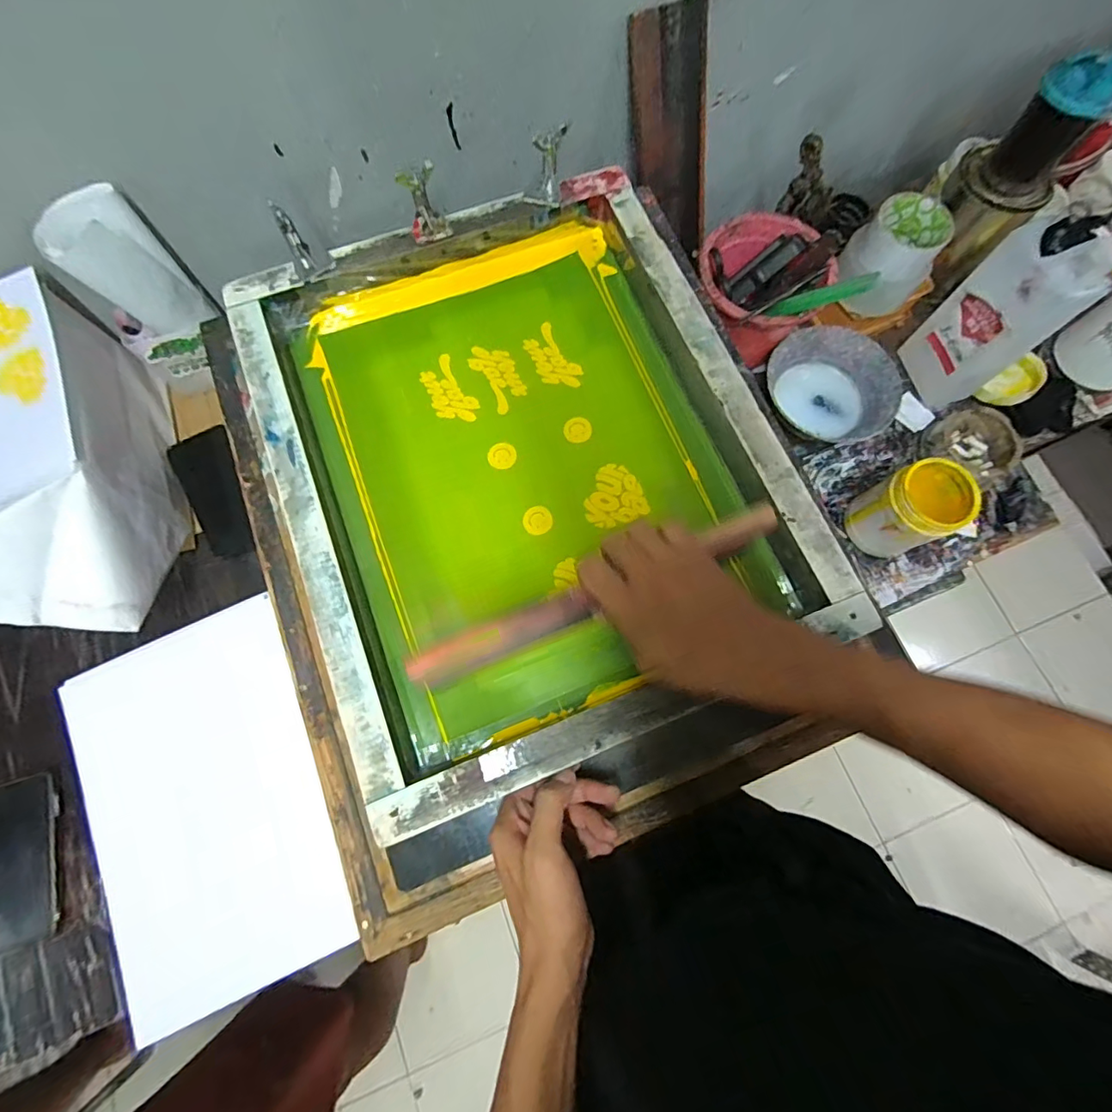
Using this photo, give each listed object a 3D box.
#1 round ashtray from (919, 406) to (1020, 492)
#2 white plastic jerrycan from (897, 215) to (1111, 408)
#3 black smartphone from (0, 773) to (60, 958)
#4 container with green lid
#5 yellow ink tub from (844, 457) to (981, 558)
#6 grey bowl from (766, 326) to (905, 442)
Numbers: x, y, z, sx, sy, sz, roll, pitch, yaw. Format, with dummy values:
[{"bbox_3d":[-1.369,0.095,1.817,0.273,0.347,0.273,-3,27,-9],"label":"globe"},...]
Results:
[{"bbox_3d":[0.510,-0.130,0.627,0.091,0.044,0.099,0,74,0],"label":"round ashtray"},{"bbox_3d":[0.499,-0.270,0.588,0.058,0.215,0.106,-34,77,-9],"label":"white plastic jerrycan"},{"bbox_3d":[-0.557,0.315,0.521,0.086,0.013,0.157,-18,75,-5],"label":"black smartphone"},{"bbox_3d":[0.404,-0.360,0.628,0.099,0.104,0.084,39,78,10],"label":"container with green lid"},{"bbox_3d":[0.393,-0.048,0.573,0.077,0.112,0.075,0,74,0],"label":"yellow ink tub"},{"bbox_3d":[0.343,-0.211,0.637,0.159,0.049,0.142,40,78,10],"label":"grey bowl"}]

